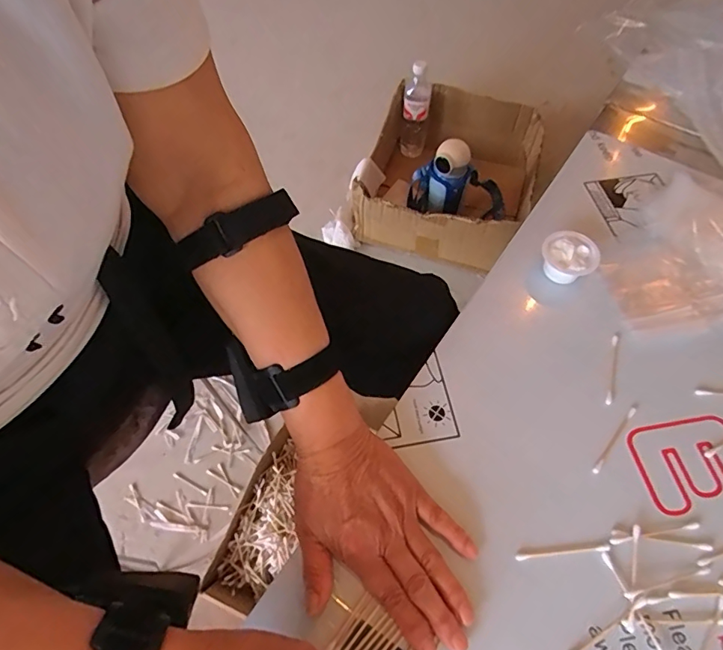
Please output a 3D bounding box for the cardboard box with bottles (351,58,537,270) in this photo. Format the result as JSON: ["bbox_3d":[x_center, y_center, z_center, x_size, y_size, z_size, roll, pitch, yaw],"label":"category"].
[{"bbox_3d":[0.202,-0.369,1.070,0.367,0.202,0.448,18,61,10],"label":"cardboard box with bottles"}]

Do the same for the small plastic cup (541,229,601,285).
[{"bbox_3d":[0.206,-0.066,0.473,0.052,0.034,0.047,37,66,19],"label":"small plastic cup"}]

